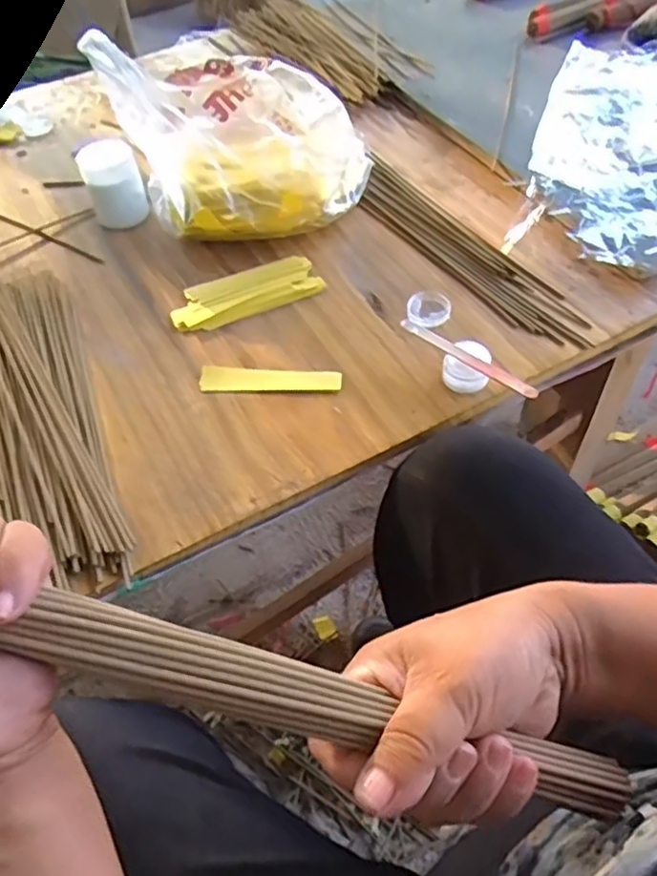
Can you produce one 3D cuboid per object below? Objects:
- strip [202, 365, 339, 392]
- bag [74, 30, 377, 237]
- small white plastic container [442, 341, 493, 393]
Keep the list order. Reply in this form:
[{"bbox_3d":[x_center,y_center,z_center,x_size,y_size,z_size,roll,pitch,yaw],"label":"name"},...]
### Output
[{"bbox_3d":[-0.048,-0.048,0.524,0.116,0.004,0.023,3,55,6],"label":"strip"},{"bbox_3d":[-0.091,-0.319,0.653,0.212,0.118,0.261,-28,57,-15],"label":"bag"},{"bbox_3d":[0.112,-0.057,0.508,0.036,0.027,0.034,-2,55,3],"label":"small white plastic container"}]

